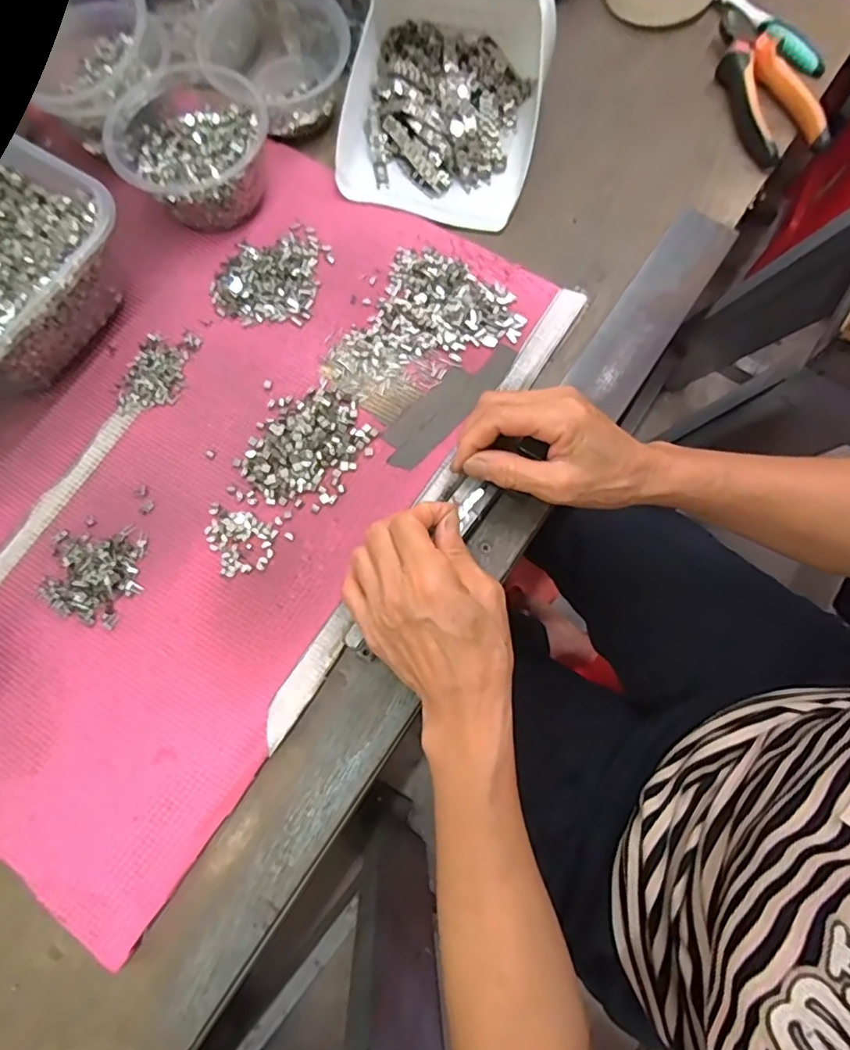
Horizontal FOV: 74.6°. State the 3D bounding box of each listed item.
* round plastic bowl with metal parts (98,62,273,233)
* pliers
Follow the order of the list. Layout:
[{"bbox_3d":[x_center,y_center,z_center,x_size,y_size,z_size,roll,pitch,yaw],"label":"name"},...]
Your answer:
[{"bbox_3d":[-0.179,-0.290,0.433,0.112,0.057,0.111,-1,74,2],"label":"round plastic bowl with metal parts"},{"bbox_3d":[0.281,-0.373,0.472,0.056,0.029,0.169,-11,74,-1],"label":"pliers"}]

